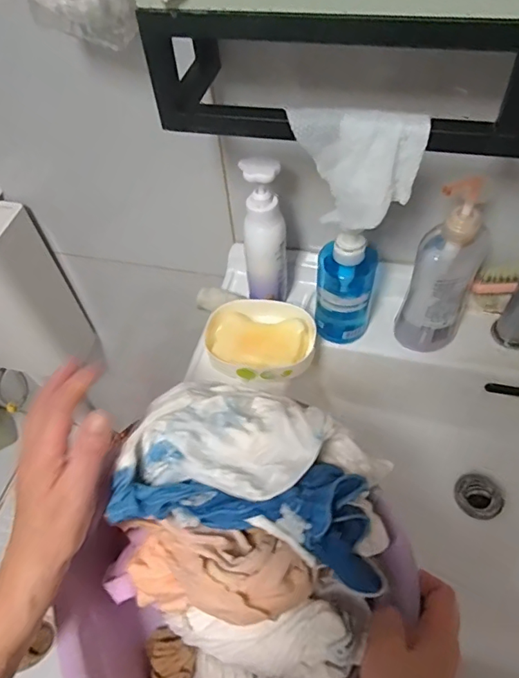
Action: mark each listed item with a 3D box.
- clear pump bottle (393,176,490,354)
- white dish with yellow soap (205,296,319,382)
[{"bbox_3d":[0.211,-0.078,0.557,0.073,0.224,0.074,20,58,17],"label":"clear pump bottle"},{"bbox_3d":[0.001,-0.001,0.633,0.136,0.030,0.117,1,54,5],"label":"white dish with yellow soap"}]

